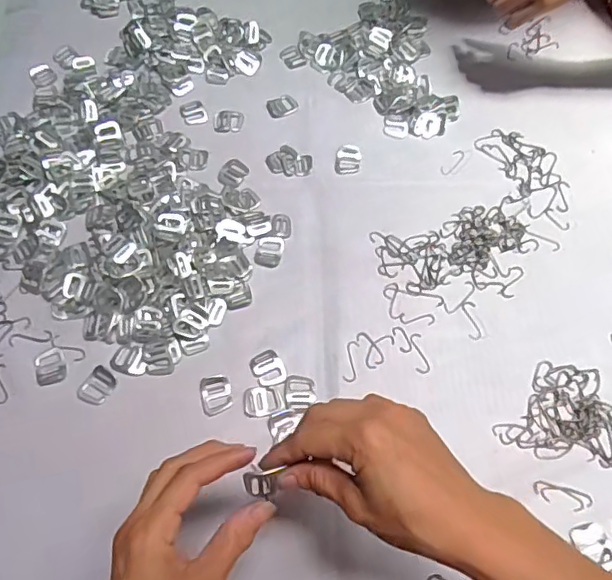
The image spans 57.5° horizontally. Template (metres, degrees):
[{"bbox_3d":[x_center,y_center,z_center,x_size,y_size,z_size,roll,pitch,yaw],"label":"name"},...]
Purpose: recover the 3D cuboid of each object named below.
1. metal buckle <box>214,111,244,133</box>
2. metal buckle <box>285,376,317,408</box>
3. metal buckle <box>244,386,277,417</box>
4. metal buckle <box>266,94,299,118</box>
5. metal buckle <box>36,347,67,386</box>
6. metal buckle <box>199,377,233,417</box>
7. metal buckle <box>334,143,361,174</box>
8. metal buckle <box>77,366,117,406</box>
[{"bbox_3d":[-0.087,-0.190,0.627,0.032,0.004,0.033,2,64,2],"label":"metal buckle"},{"bbox_3d":[-0.005,0.088,0.490,0.026,0.004,0.028,-2,64,-1],"label":"metal buckle"},{"bbox_3d":[-0.040,0.096,0.485,0.027,0.004,0.026,-7,64,-3],"label":"metal buckle"},{"bbox_3d":[-0.026,-0.211,0.638,0.034,0.004,0.026,-29,67,-13],"label":"metal buckle"},{"bbox_3d":[-0.228,0.068,0.497,0.025,0.004,0.033,-15,65,-7],"label":"metal buckle"},{"bbox_3d":[-0.078,0.092,0.489,0.027,0.004,0.034,-13,65,-6],"label":"metal buckle"},{"bbox_3d":[0.046,-0.143,0.607,0.027,0.004,0.039,7,64,4],"label":"metal buckle"},{"bbox_3d":[-0.183,0.084,0.491,0.027,0.004,0.032,31,68,14],"label":"metal buckle"}]

